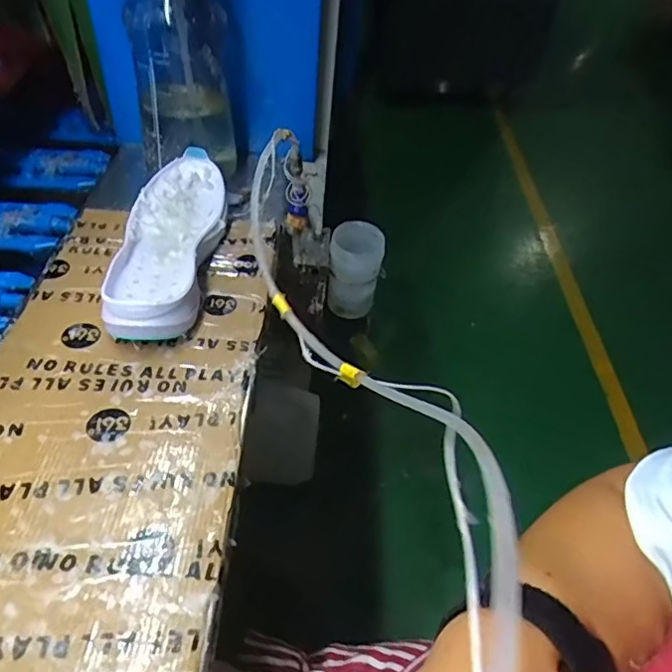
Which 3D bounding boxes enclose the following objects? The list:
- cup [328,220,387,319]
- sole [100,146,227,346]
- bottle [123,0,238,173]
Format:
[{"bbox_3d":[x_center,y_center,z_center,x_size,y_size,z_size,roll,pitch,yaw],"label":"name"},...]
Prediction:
[{"bbox_3d":[0.030,-0.094,0.796,0.070,0.127,0.073,4,46,-4],"label":"cup"},{"bbox_3d":[-0.175,-0.099,0.593,0.103,0.047,0.277,0,46,-7],"label":"sole"},{"bbox_3d":[-0.179,-0.332,0.641,0.113,0.285,0.105,-6,47,-13],"label":"bottle"}]

